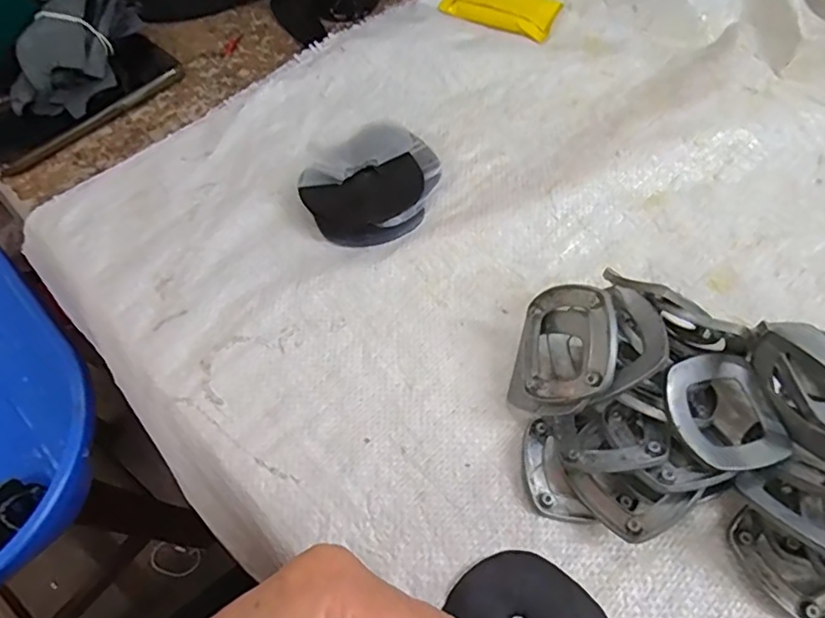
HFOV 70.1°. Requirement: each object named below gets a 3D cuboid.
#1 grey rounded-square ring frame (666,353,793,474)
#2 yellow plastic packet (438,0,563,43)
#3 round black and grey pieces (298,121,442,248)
[{"bbox_3d":[0.155,0.052,0.292,0.058,0.023,0.057,-16,60,-6],"label":"grey rounded-square ring frame"},{"bbox_3d":[0.077,-0.267,0.514,0.100,0.008,0.052,25,64,18],"label":"yellow plastic packet"},{"bbox_3d":[-0.026,-0.087,0.408,0.093,0.025,0.075,-38,64,-17],"label":"round black and grey pieces"}]

